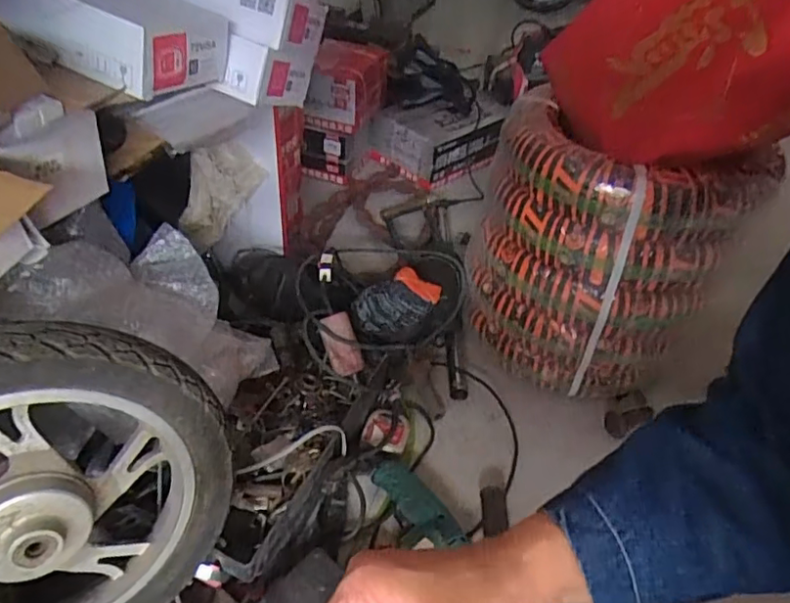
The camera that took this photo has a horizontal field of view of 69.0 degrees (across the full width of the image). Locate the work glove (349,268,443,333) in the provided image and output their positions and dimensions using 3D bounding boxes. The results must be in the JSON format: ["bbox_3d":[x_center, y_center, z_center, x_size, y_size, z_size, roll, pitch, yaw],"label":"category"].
[{"bbox_3d":[0.001,0.005,0.897,0.102,0.118,0.028,36,8,-3],"label":"work glove"}]

